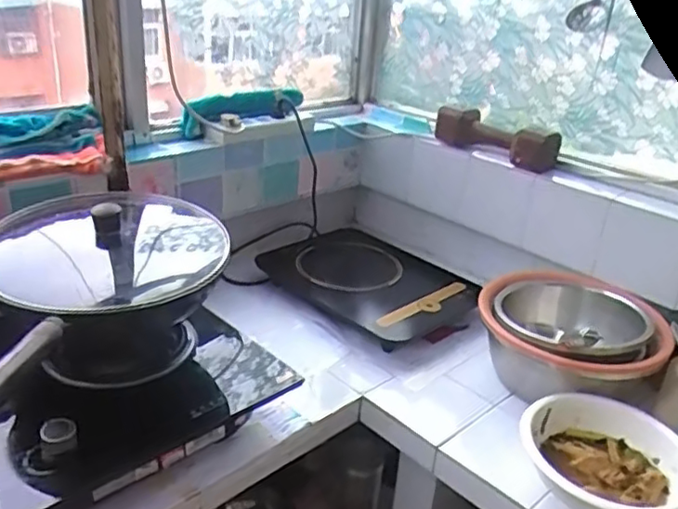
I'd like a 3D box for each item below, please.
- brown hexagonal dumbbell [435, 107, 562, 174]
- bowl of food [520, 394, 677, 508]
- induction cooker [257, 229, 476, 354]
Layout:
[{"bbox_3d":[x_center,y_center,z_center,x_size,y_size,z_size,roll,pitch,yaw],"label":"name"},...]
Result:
[{"bbox_3d":[0.305,-0.230,1.260,0.245,0.072,0.080,25,32,37],"label":"brown hexagonal dumbbell"},{"bbox_3d":[0.360,0.275,0.863,0.221,0.062,0.175,15,27,21],"label":"bowl of food"},{"bbox_3d":[0.052,0.043,1.260,0.365,0.068,0.236,25,32,37],"label":"induction cooker"}]

